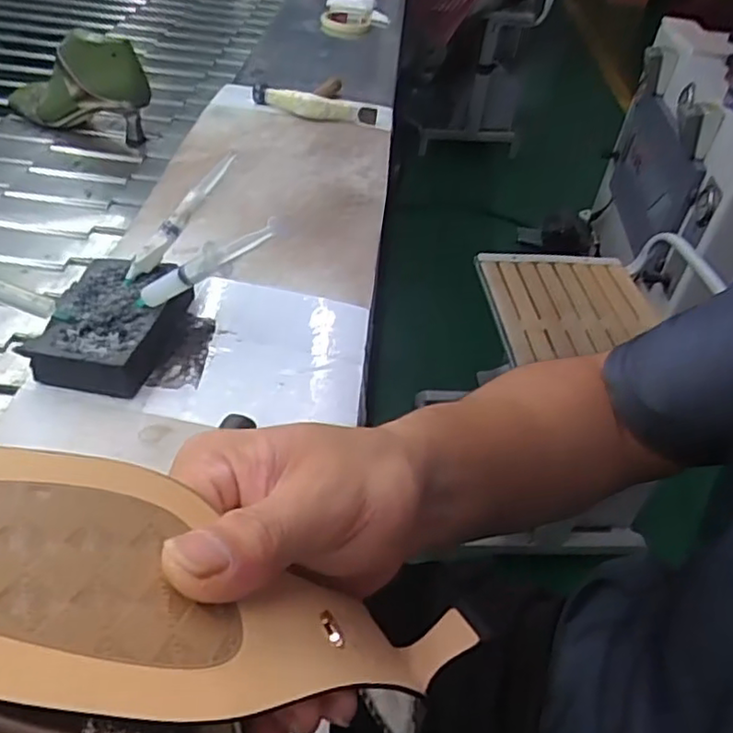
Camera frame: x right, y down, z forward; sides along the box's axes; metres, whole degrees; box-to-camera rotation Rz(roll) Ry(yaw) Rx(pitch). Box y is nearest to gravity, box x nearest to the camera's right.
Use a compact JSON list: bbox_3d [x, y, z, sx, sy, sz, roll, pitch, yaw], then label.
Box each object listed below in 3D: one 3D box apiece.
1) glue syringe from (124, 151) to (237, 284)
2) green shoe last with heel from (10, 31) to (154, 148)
[{"bbox_3d":[-0.155,-0.126,0.546,0.013,0.016,0.140,29,76,22],"label":"glue syringe"},{"bbox_3d":[-0.401,-0.385,0.876,0.230,0.142,0.057,20,44,13],"label":"green shoe last with heel"}]

